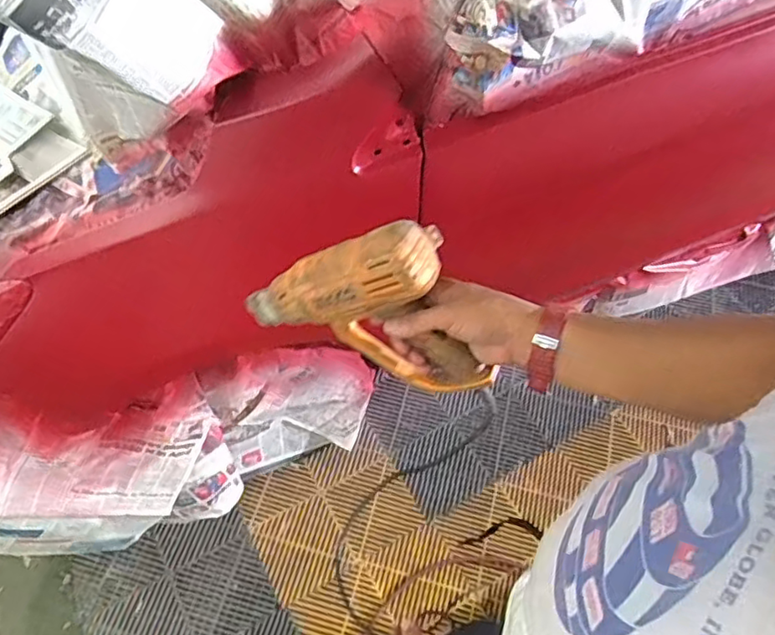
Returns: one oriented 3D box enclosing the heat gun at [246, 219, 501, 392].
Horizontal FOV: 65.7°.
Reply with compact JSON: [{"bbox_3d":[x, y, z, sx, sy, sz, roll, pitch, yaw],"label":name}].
[{"bbox_3d":[-0.025,-0.004,0.639,0.235,0.190,0.083,-11,37,35],"label":"heat gun"}]

